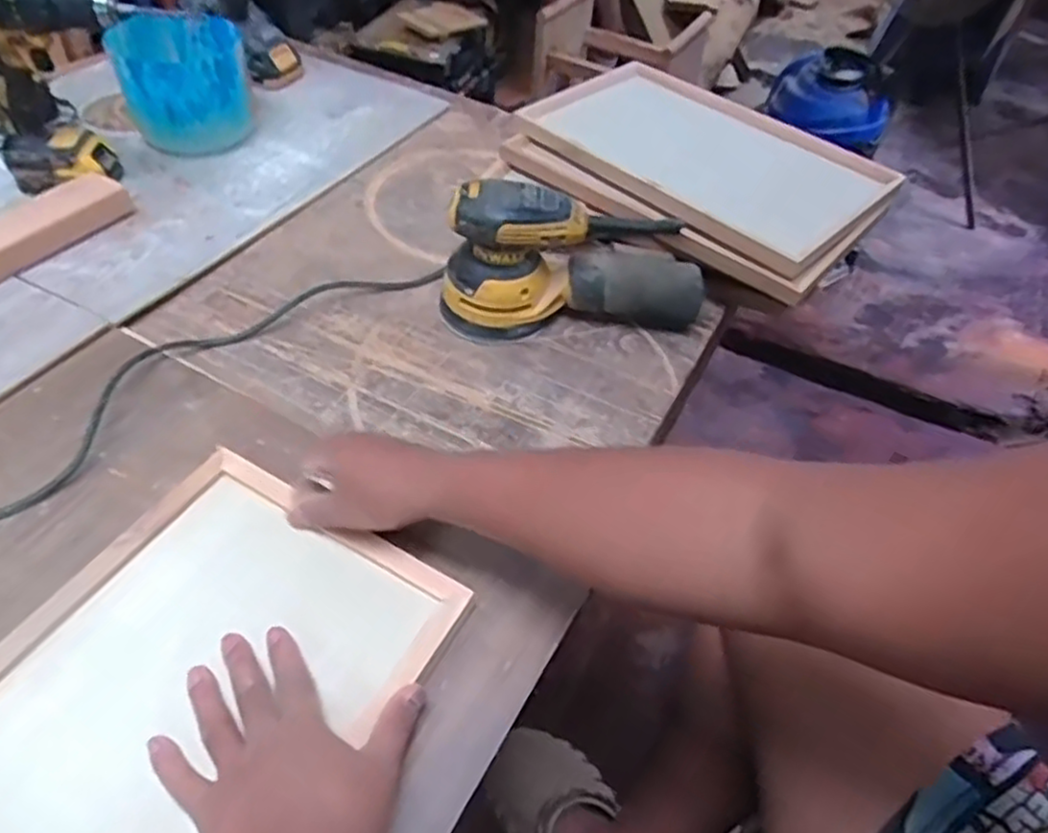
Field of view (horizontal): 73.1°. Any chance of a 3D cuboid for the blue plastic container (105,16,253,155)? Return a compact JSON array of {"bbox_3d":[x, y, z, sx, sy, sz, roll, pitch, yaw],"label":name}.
[{"bbox_3d":[-0.422,-0.419,0.887,0.145,0.121,0.136,-14,52,-18],"label":"blue plastic container"}]

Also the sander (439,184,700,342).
[{"bbox_3d":[0.047,-0.179,0.723,0.253,0.137,0.138,-1,49,-7],"label":"sander"}]

